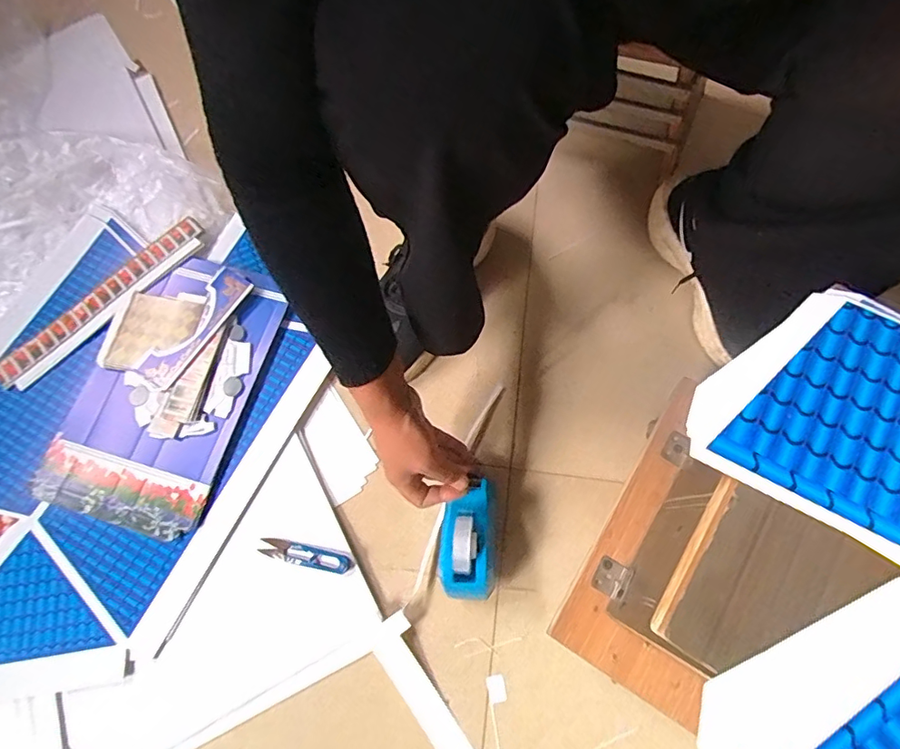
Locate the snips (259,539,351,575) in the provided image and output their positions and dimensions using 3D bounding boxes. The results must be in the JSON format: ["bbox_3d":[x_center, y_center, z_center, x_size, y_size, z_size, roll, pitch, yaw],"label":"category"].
[{"bbox_3d":[-0.157,0.197,0.548,0.101,0.009,0.021,11,73,5],"label":"snips"}]

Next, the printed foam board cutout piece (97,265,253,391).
[{"bbox_3d":[-0.347,-0.073,0.623,0.128,0.011,0.176,32,76,15],"label":"printed foam board cutout piece"}]

